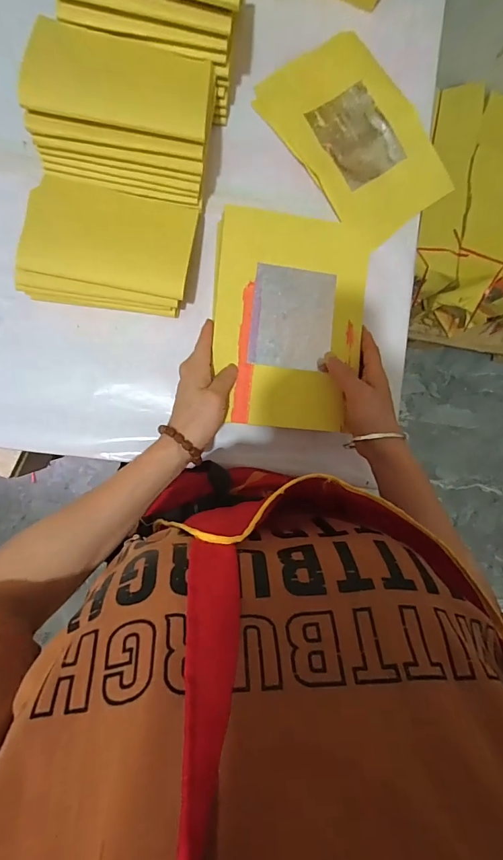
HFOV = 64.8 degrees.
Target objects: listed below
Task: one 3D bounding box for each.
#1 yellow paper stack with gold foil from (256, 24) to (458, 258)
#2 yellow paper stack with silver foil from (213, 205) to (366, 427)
[{"bbox_3d":[0.127,-0.350,0.475,0.152,0.014,0.229,-38,93,-5],"label":"yellow paper stack with gold foil"},{"bbox_3d":[0.040,-0.124,0.435,0.160,0.028,0.240,5,84,-6],"label":"yellow paper stack with silver foil"}]

